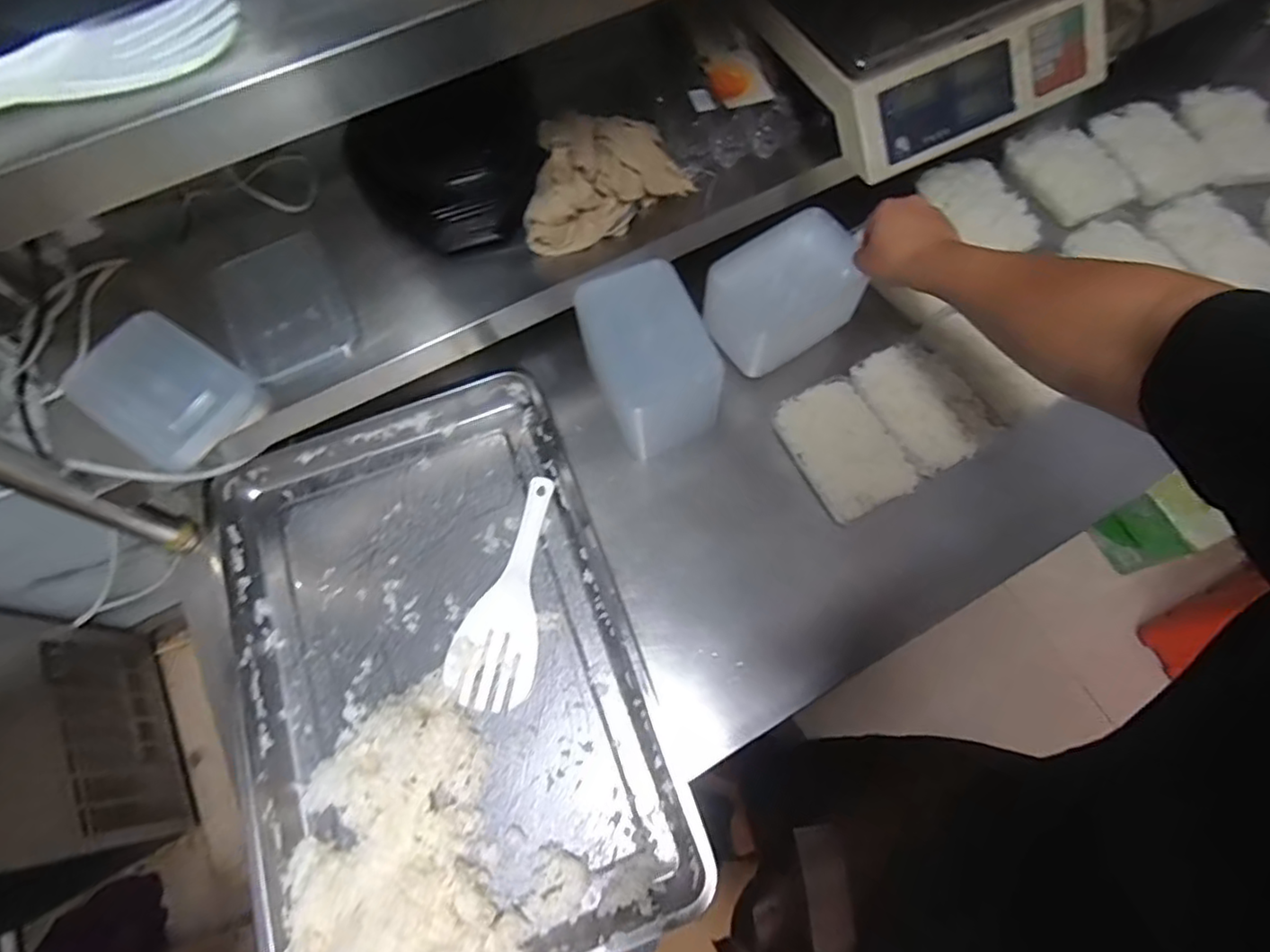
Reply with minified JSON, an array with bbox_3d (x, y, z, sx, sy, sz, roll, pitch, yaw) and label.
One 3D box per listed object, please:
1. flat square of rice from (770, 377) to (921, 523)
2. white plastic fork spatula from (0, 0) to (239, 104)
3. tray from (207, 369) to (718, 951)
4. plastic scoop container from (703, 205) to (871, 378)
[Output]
[{"bbox_3d":[0.237,-0.028,0.713,0.110,0.047,0.160,-27,70,-8],"label":"flat square of rice"},{"bbox_3d":[-0.362,-0.240,0.373,0.246,0.025,0.053,-30,71,-9],"label":"white plastic fork spatula"},{"bbox_3d":[-0.202,0.189,0.631,0.393,0.053,0.581,-21,69,-6],"label":"tray"},{"bbox_3d":[0.176,-0.210,0.722,0.188,0.078,0.133,-35,71,-11],"label":"plastic scoop container"}]

